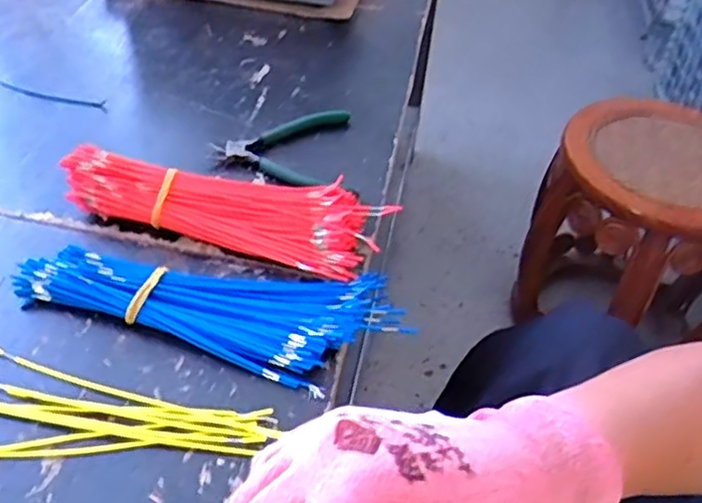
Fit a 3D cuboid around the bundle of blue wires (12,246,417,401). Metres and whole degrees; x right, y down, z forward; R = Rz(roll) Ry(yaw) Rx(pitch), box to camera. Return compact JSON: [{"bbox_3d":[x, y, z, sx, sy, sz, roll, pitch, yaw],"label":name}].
[{"bbox_3d":[-0.106,0.043,0.503,0.281,0.024,0.101,8,45,2],"label":"bundle of blue wires"}]

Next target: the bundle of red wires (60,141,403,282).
[{"bbox_3d":[-0.107,-0.039,0.571,0.264,0.044,0.080,13,45,7],"label":"bundle of red wires"}]

